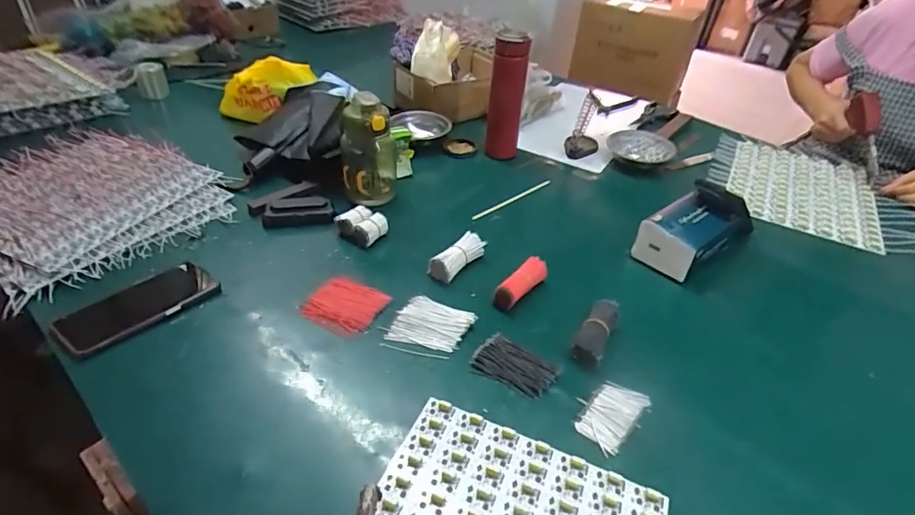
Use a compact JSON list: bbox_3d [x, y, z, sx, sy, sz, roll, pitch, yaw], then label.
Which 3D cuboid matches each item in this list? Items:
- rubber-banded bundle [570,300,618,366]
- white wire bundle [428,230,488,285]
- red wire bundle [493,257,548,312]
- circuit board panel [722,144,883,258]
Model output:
[{"bbox_3d":[0.166,0.089,0.584,0.033,0.032,0.096,21,41,21],"label":"rubber-banded bundle"},{"bbox_3d":[0.000,-0.001,0.689,0.090,0.031,0.031,-37,52,-24],"label":"white wire bundle"},{"bbox_3d":[0.087,0.036,0.653,0.031,0.033,0.093,28,45,29],"label":"red wire bundle"},{"bbox_3d":[0.640,-0.129,0.908,0.240,0.008,0.293,22,47,18],"label":"circuit board panel"}]

